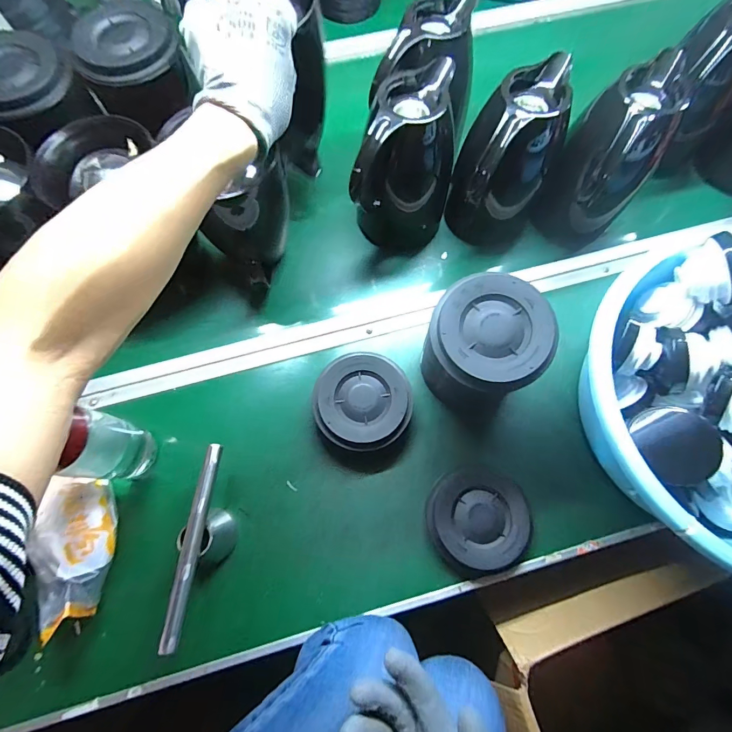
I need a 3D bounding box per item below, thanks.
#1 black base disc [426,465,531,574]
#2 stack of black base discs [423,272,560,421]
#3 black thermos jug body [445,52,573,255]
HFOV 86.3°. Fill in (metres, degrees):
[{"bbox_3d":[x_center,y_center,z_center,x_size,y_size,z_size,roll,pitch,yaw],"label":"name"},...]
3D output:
[{"bbox_3d":[0.131,0.178,0.462,0.112,0.031,0.109,0,72,0],"label":"black base disc"},{"bbox_3d":[0.126,-0.012,0.452,0.116,0.167,0.111,13,72,4],"label":"stack of black base discs"},{"bbox_3d":[0.176,-0.250,0.511,0.121,0.190,0.155,26,74,9],"label":"black thermos jug body"}]

